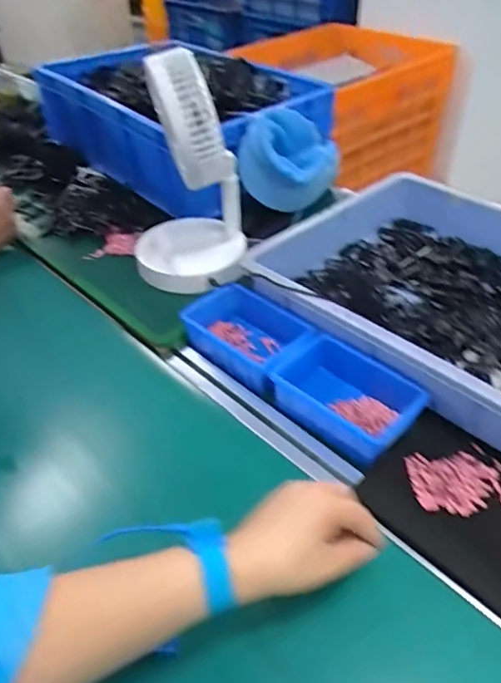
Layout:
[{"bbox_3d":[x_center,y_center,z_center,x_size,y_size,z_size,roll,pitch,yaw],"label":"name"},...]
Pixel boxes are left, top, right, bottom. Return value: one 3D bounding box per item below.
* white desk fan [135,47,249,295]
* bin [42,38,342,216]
[{"bbox_3d":[-0.093,-0.222,0.744,0.158,0.306,0.154,-5,41,-3],"label":"white desk fan"},{"bbox_3d":[-0.163,-0.438,1.069,0.597,0.182,0.336,32,51,32],"label":"bin"}]

